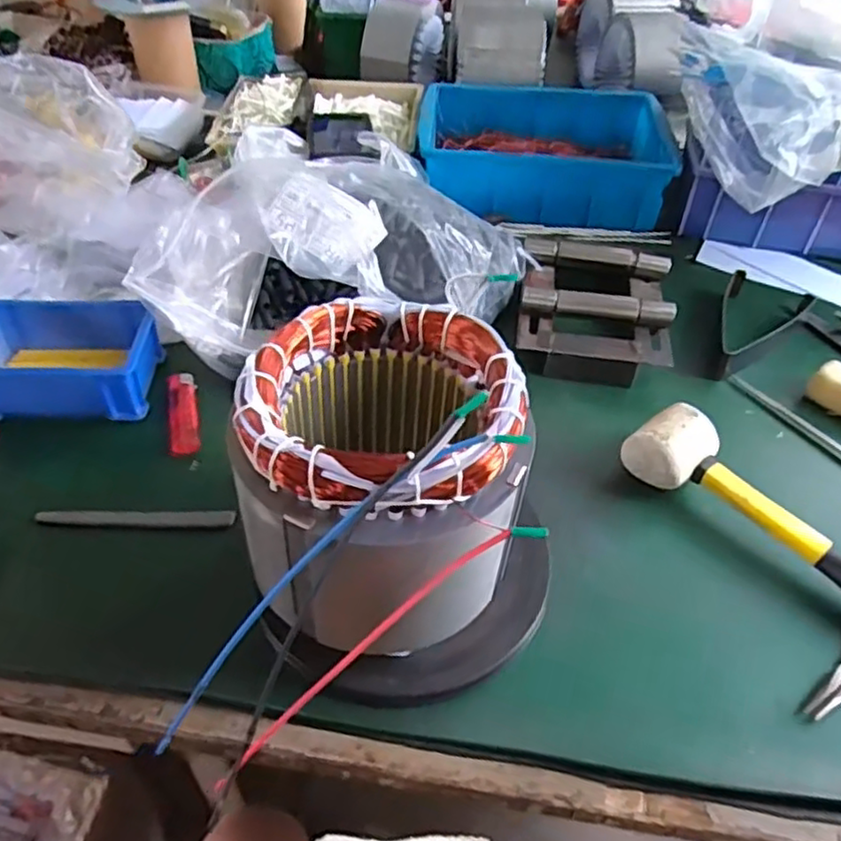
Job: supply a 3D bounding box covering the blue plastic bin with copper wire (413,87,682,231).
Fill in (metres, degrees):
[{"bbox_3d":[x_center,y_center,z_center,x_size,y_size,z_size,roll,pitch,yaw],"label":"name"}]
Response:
[{"bbox_3d":[0.148,-0.331,0.841,0.280,0.078,0.210,4,45,1],"label":"blue plastic bin with copper wire"}]

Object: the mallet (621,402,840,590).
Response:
[{"bbox_3d":[0.269,0.080,0.459,0.287,0.048,0.069,36,54,28],"label":"mallet"}]

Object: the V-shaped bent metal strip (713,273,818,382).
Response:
[{"bbox_3d":[0.308,-0.087,0.636,0.074,0.031,0.146,27,50,22],"label":"V-shaped bent metal strip"}]

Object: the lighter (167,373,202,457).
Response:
[{"bbox_3d":[-0.191,-0.009,0.553,0.022,0.011,0.088,-10,47,-12],"label":"lighter"}]

